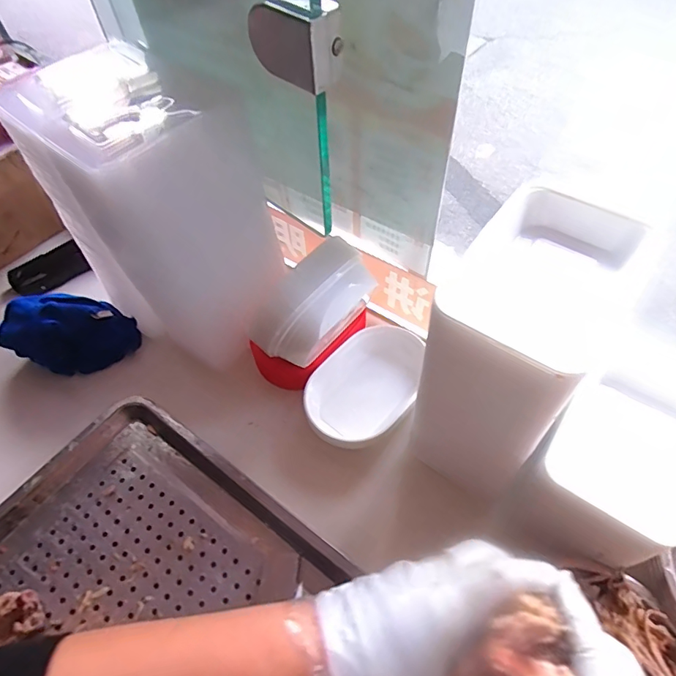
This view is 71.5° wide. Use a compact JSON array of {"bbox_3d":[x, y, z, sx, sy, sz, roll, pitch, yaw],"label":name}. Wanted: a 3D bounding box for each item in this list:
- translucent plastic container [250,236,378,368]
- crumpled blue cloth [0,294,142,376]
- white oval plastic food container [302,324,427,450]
[{"bbox_3d":[-0.026,-0.036,0.573,0.080,0.112,0.153,31,62,23],"label":"translucent plastic container"},{"bbox_3d":[-0.374,-0.012,0.650,0.163,0.118,0.078,-21,57,-12],"label":"crumpled blue cloth"},{"bbox_3d":[0.042,0.062,0.607,0.113,0.059,0.176,33,63,23],"label":"white oval plastic food container"}]

